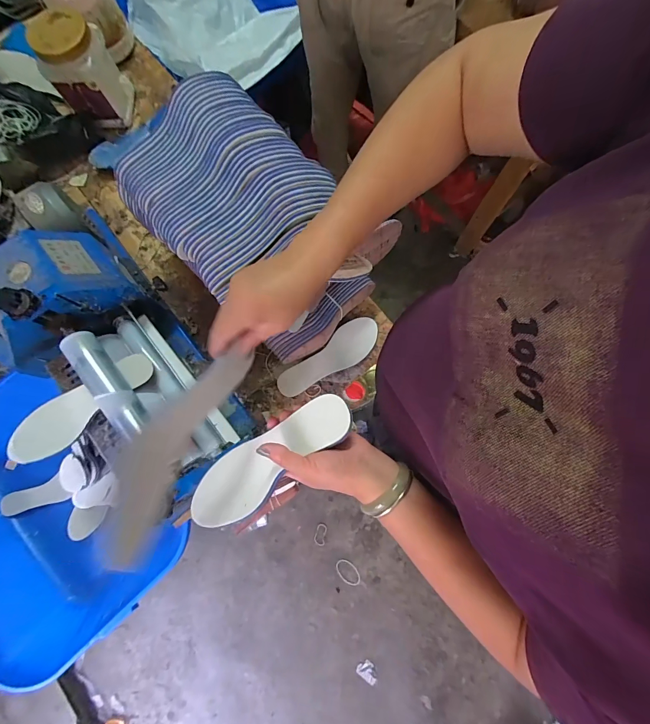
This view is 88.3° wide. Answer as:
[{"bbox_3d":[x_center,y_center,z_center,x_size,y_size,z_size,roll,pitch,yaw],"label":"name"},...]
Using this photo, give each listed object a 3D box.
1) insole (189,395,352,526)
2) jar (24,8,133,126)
[{"bbox_3d":[-0.075,0.119,0.400,0.244,0.035,0.074,-43,62,15],"label":"insole"},{"bbox_3d":[-0.545,-0.666,0.762,0.121,0.161,0.124,-2,79,1],"label":"jar"}]

